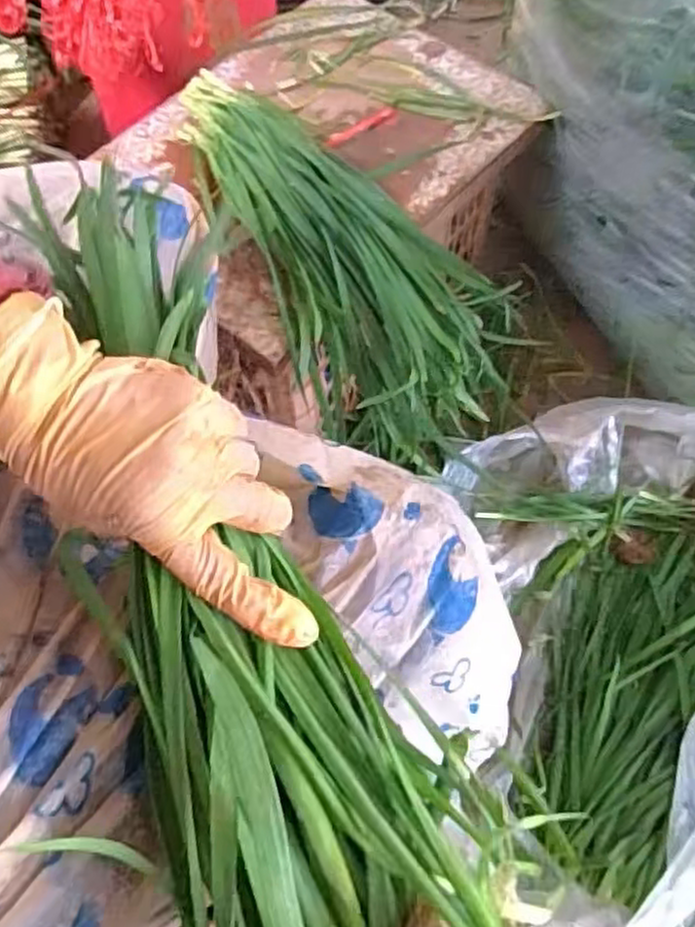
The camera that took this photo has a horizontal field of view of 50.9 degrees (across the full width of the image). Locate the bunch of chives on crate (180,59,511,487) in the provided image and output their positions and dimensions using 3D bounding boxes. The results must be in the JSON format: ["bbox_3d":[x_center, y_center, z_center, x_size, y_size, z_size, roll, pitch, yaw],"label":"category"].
[{"bbox_3d":[-0.005,-0.209,0.689,0.183,0.092,0.418,-25,67,-9],"label":"bunch of chives on crate"}]

